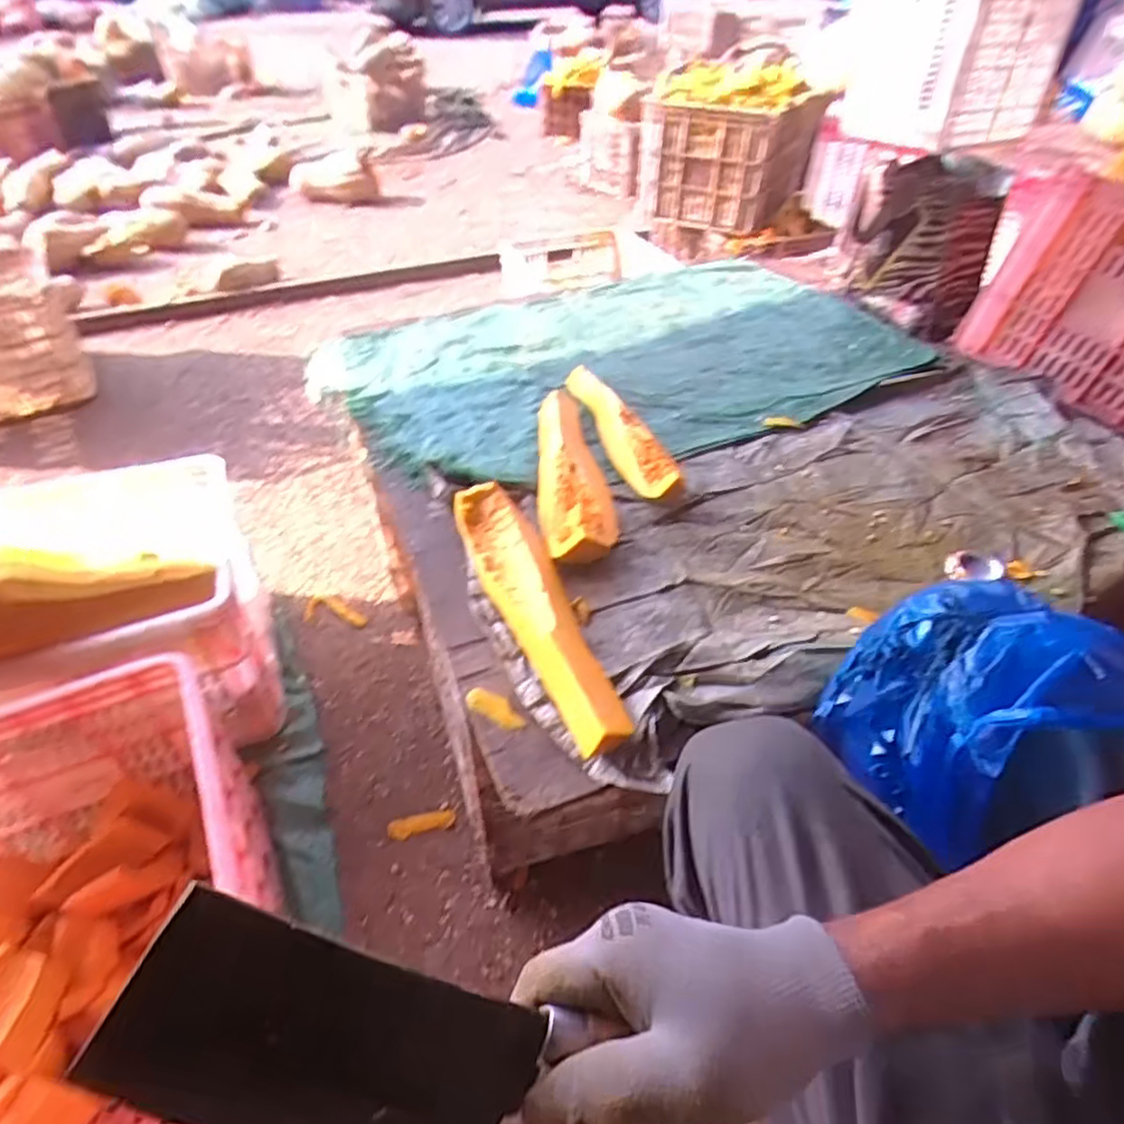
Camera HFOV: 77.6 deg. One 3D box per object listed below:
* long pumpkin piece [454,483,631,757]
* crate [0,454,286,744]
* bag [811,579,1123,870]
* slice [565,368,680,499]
[{"bbox_3d":[-0.028,0.040,0.708,0.074,0.042,0.354,-16,46,-17],"label":"long pumpkin piece"},{"bbox_3d":[-0.708,0.050,0.956,0.519,0.307,0.409,-12,45,-14],"label":"crate"},{"bbox_3d":[0.314,0.109,0.545,0.170,0.148,0.161,-14,45,-16],"label":"bag"},{"bbox_3d":[0.081,-0.184,0.931,0.074,0.053,0.341,-12,45,-13],"label":"slice"}]

